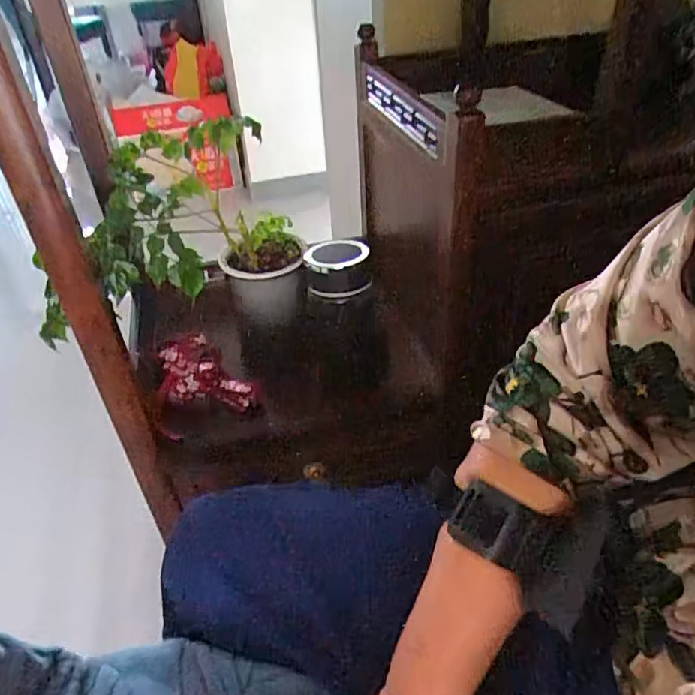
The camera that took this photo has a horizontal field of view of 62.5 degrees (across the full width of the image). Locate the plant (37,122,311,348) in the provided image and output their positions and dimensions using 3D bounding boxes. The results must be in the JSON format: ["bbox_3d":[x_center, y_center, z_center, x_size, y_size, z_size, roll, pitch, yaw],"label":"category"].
[{"bbox_3d":[-0.176,-0.113,0.657,0.197,0.188,0.313,10,39,18],"label":"plant"}]

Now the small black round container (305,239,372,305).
[{"bbox_3d":[-0.013,-0.098,0.681,0.072,0.050,0.081,-7,37,-4],"label":"small black round container"}]

